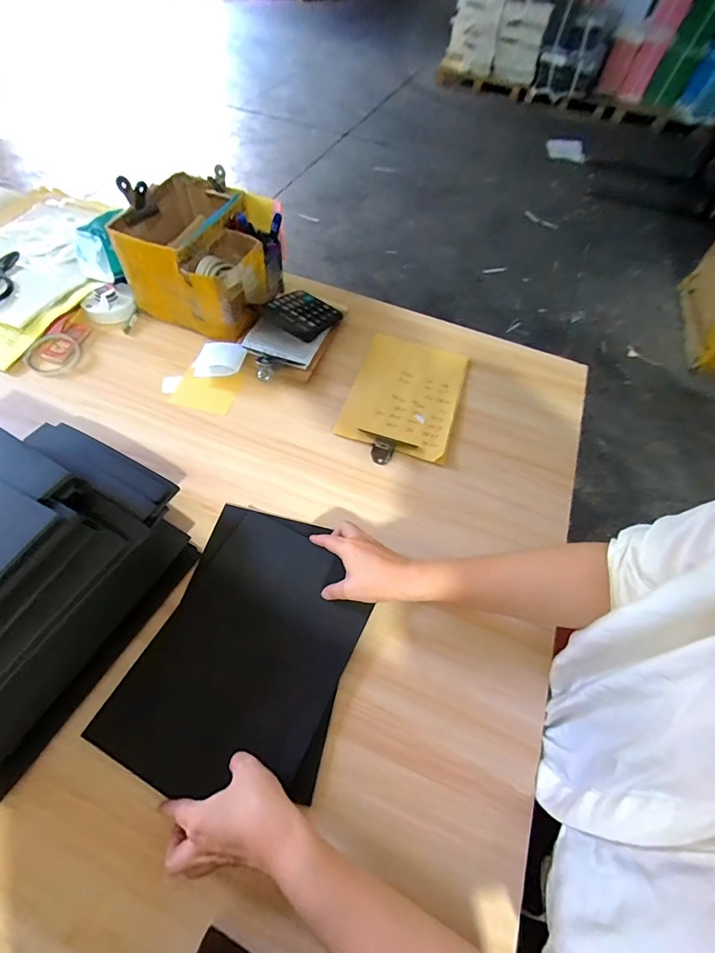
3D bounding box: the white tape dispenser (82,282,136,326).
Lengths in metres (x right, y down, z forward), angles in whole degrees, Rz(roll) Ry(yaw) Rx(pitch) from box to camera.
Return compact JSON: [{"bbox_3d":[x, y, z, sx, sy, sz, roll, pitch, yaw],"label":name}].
[{"bbox_3d":[-0.463,-0.319,0.779,0.087,0.034,0.080,2,57,-3],"label":"white tape dispenser"}]

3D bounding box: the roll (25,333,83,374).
[{"bbox_3d":[-0.520,-0.210,0.707,0.087,0.016,0.080,2,57,-3],"label":"roll"}]

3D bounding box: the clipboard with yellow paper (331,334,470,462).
[{"bbox_3d":[0.083,-0.143,0.717,0.180,0.016,0.276,17,57,6],"label":"clipboard with yellow paper"}]

